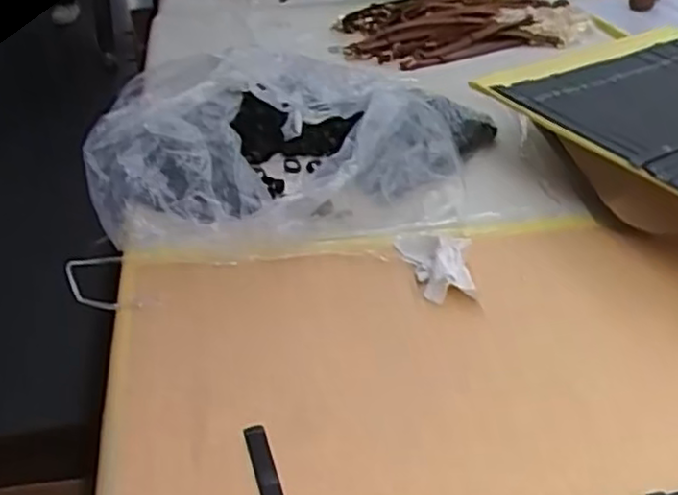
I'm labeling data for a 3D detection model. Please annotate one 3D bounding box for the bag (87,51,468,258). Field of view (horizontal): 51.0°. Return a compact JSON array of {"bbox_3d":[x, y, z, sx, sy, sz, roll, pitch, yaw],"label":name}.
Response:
[{"bbox_3d":[-0.084,-0.123,0.837,0.403,0.112,0.337,-15,40,-18],"label":"bag"}]

